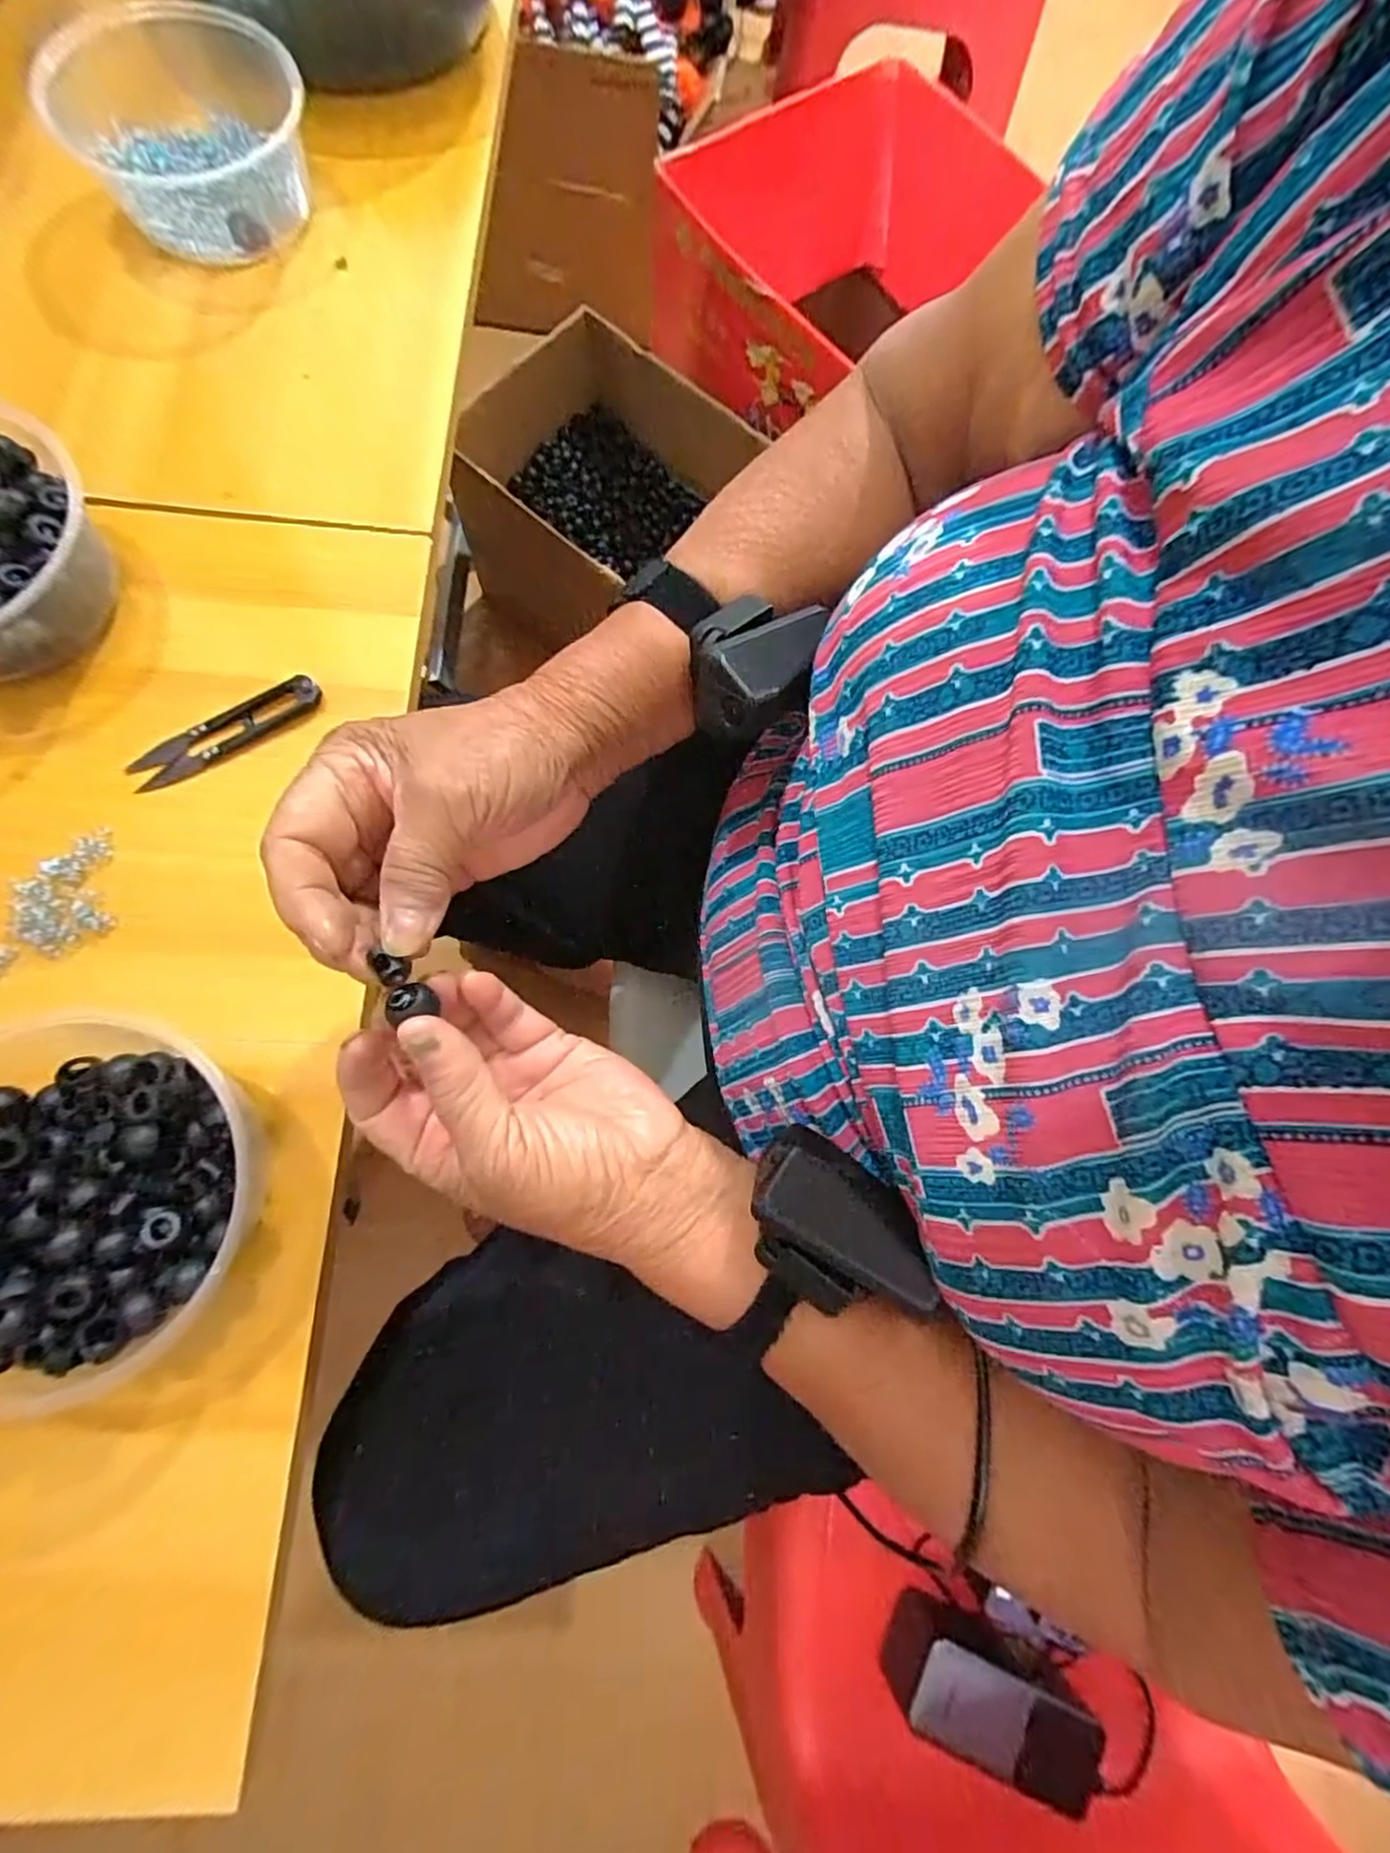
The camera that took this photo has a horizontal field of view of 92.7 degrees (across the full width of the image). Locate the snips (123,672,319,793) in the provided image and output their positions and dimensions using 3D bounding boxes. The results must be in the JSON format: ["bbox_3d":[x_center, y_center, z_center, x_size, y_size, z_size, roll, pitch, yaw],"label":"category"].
[{"bbox_3d":[-0.249,-0.104,0.350,0.101,0.008,0.022,-33,77,-9],"label":"snips"}]

